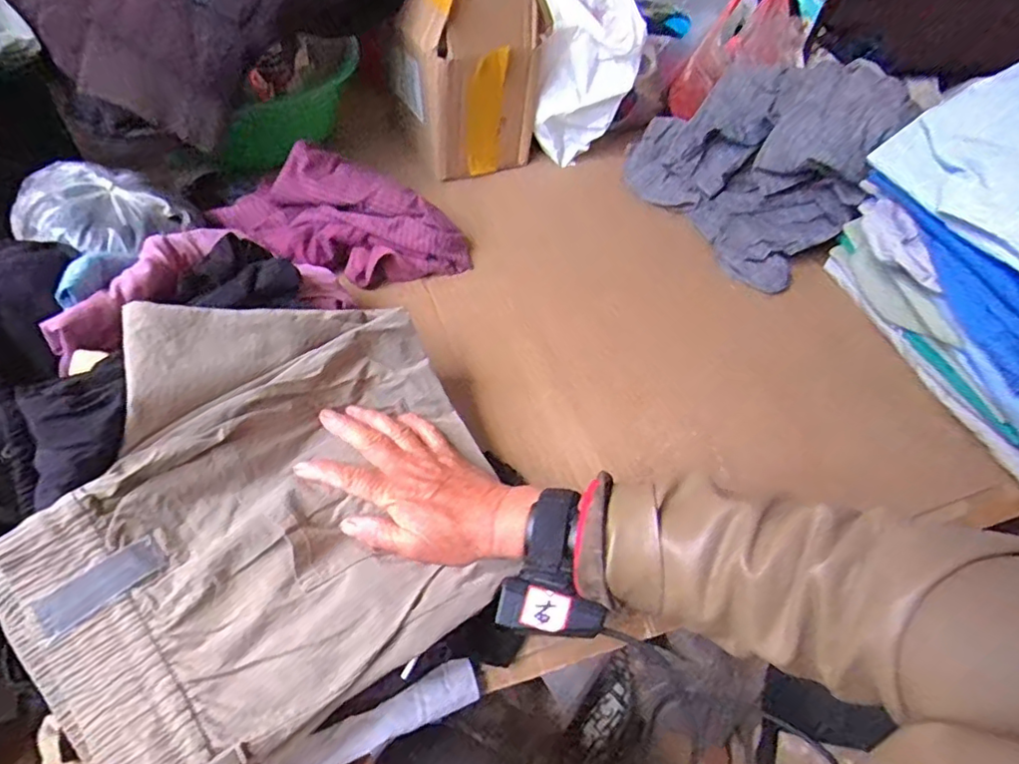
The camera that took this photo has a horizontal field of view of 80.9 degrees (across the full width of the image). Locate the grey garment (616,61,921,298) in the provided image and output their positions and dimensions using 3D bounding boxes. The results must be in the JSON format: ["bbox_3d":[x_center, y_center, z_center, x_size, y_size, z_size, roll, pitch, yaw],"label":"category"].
[{"bbox_3d":[0.312,-0.298,0.752,0.219,0.170,0.317,-20,54,-20],"label":"grey garment"}]

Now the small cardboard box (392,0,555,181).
[{"bbox_3d":[-0.058,-0.408,0.790,0.169,0.222,0.151,-19,54,-19],"label":"small cardboard box"}]

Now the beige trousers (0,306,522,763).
[{"bbox_3d":[-0.149,0.070,0.390,0.300,0.077,0.264,-27,73,-29],"label":"beige trousers"}]

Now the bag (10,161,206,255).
[{"bbox_3d":[-0.394,-0.168,0.571,0.141,0.058,0.136,18,51,11],"label":"bag"}]

